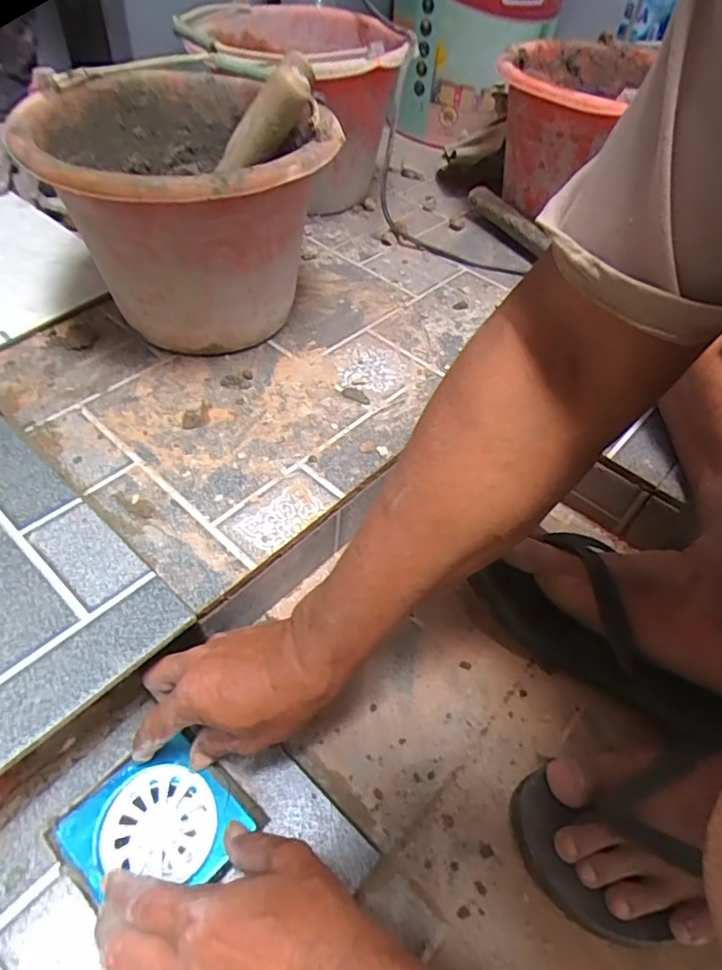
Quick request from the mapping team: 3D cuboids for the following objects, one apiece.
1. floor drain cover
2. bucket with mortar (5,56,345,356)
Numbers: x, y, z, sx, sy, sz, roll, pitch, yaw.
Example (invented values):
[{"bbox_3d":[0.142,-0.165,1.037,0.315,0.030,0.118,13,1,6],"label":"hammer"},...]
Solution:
[{"bbox_3d":[-0.145,0.242,0.395,0.097,0.012,0.097,37,56,24],"label":"floor drain cover"},{"bbox_3d":[-0.172,-0.286,0.583,0.255,0.208,0.322,-5,50,-9],"label":"bucket with mortar"}]

